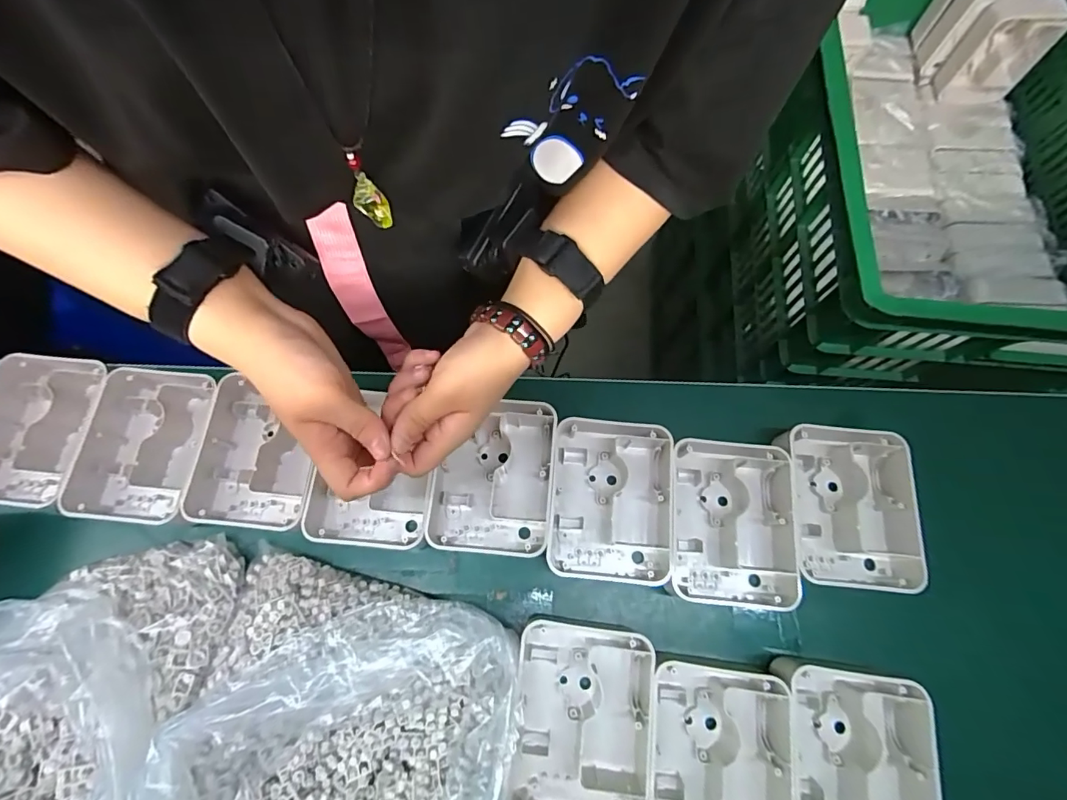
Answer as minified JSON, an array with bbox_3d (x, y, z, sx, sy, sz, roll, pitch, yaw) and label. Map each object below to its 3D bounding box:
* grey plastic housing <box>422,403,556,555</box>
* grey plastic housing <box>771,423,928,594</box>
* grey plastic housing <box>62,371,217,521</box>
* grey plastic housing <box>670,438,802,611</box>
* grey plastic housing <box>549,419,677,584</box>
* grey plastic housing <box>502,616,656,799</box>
[{"bbox_3d":[-0.034,0.064,0.415,0.097,0.043,0.127,5,72,0],"label":"grey plastic housing"},{"bbox_3d":[0.258,0.087,0.405,0.099,0.043,0.130,6,72,1],"label":"grey plastic housing"},{"bbox_3d":[-0.328,0.039,0.420,0.098,0.045,0.130,6,72,1],"label":"grey plastic housing"},{"bbox_3d":[0.160,0.099,0.397,0.099,0.036,0.127,6,72,1],"label":"grey plastic housing"},{"bbox_3d":[0.067,0.083,0.412,0.105,0.042,0.133,5,72,0],"label":"grey plastic housing"},{"bbox_3d":[0.035,0.239,0.357,0.098,0.049,0.135,5,72,0],"label":"grey plastic housing"}]

